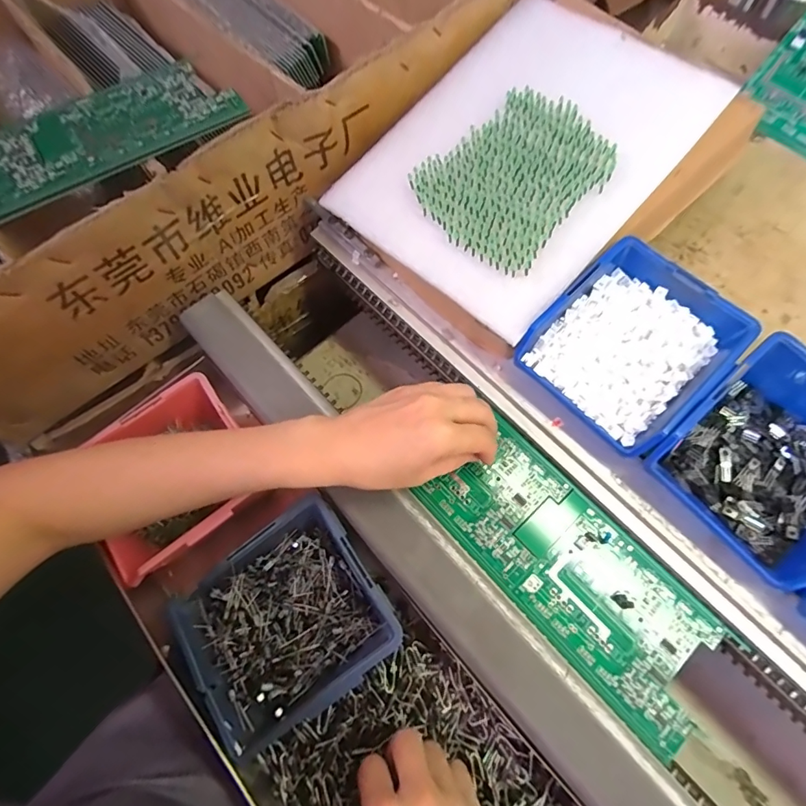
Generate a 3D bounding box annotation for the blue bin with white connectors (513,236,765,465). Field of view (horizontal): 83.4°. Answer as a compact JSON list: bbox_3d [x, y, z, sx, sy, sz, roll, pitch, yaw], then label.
[{"bbox_3d":[0.169,-0.042,0.345,0.130,0.055,0.118,-42,73,-13],"label":"blue bin with white connectors"}]

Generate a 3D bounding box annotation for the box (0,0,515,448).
[{"bbox_3d":[-0.250,-0.306,0.471,0.619,0.158,0.401,-41,72,-13],"label":"box"}]

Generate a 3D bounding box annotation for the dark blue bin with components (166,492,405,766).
[{"bbox_3d":[-0.086,0.156,0.325,0.136,0.049,0.120,-35,71,-11],"label":"dark blue bin with components"}]

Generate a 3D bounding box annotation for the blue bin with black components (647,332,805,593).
[{"bbox_3d":[0.260,0.032,0.306,0.140,0.047,0.116,-40,72,-13],"label":"blue bin with black components"}]

